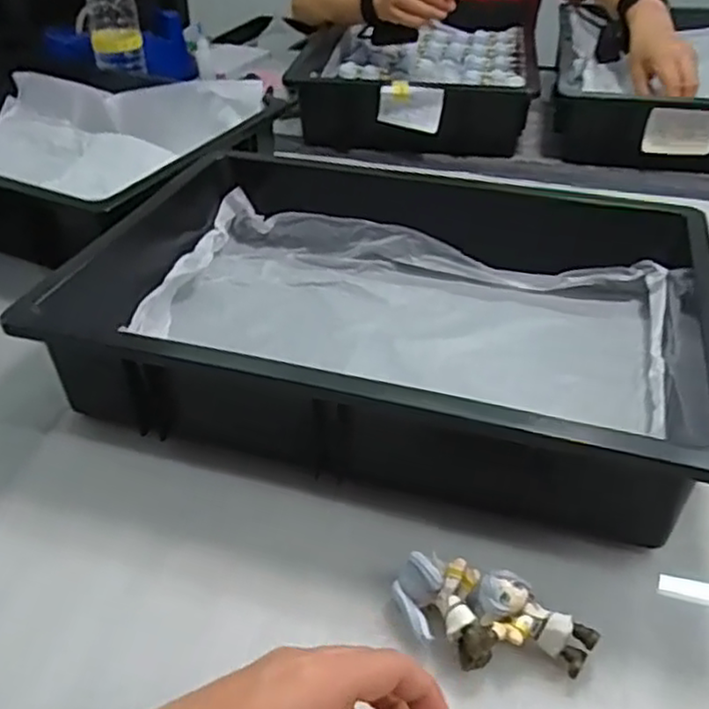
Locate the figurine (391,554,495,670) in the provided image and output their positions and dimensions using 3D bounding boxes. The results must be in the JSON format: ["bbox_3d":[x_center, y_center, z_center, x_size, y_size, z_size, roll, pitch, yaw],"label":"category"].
[{"bbox_3d":[0.046,0.137,0.364,0.044,0.031,0.053,-4,39,-4],"label":"figurine"}]

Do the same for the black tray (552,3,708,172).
[{"bbox_3d":[0.429,-0.363,0.918,0.302,0.086,0.354,7,39,10],"label":"black tray"}]

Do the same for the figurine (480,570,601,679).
[{"bbox_3d":[0.092,0.143,0.358,0.059,0.027,0.032,23,44,27],"label":"figurine"}]

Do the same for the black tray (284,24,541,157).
[{"bbox_3d":[0.088,-0.413,0.986,0.294,0.082,0.394,4,39,6],"label":"black tray"}]

